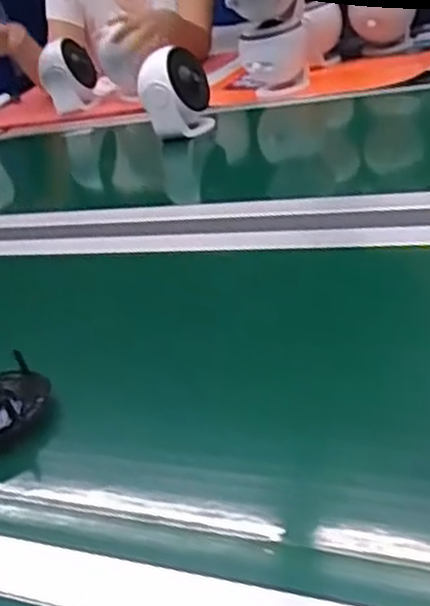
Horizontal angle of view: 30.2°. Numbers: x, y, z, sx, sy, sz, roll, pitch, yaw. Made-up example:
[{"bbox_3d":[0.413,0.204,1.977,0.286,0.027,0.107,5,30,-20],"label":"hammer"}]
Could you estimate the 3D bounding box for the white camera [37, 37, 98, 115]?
[{"bbox_3d":[-0.282,-0.435,1.518,0.119,0.115,0.105,-9,25,-4],"label":"white camera"}]

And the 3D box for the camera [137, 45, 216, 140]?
[{"bbox_3d":[-0.062,-0.325,1.236,0.104,0.127,0.090,-7,25,0],"label":"camera"}]

